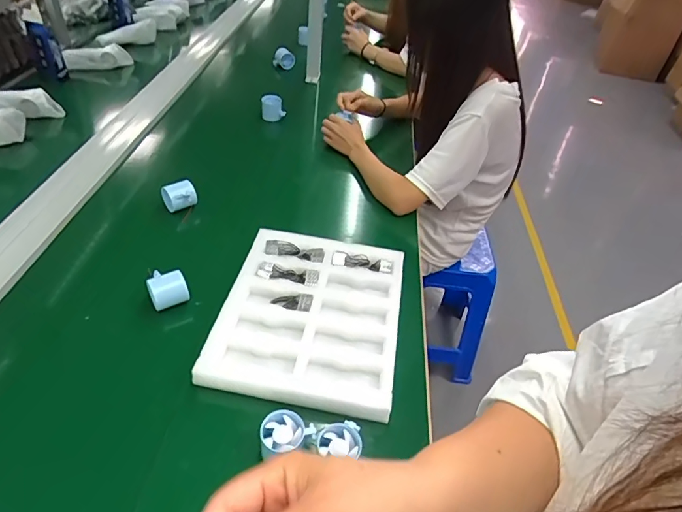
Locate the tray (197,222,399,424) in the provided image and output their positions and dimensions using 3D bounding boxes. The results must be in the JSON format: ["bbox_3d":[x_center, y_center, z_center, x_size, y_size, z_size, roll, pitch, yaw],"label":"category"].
[{"bbox_3d":[-0.047,0.086,0.743,0.274,0.033,0.319,9,42,3],"label":"tray"}]

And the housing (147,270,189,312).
[{"bbox_3d":[-0.288,0.057,0.766,0.060,0.055,0.066,-15,46,-22],"label":"housing"}]

